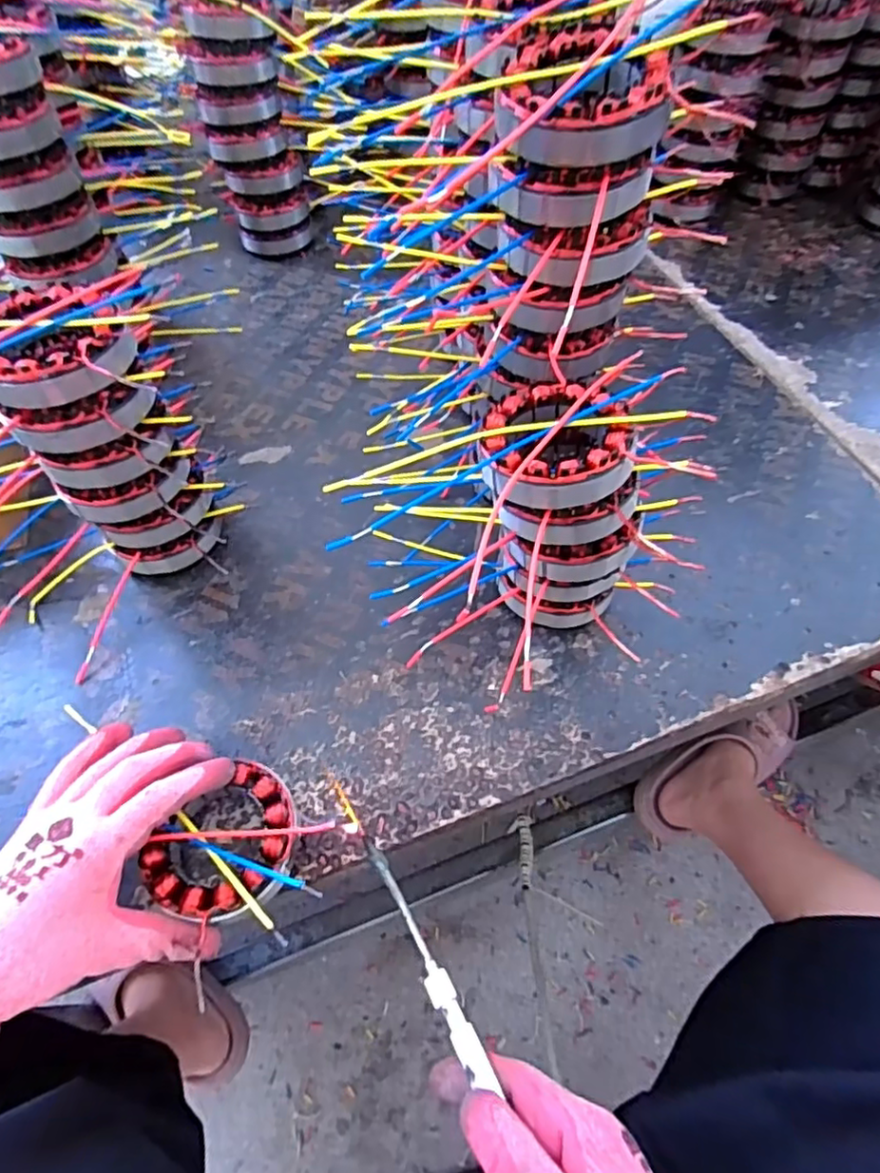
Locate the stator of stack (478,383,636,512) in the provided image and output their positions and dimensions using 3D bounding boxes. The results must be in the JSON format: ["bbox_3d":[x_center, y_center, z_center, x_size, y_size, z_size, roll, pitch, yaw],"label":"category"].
[{"bbox_3d":[0.063,-0.084,0.351,0.086,0.033,0.083,-1,58,1],"label":"stator of stack"}]

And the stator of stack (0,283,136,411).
[{"bbox_3d":[-0.220,-0.141,0.354,0.079,0.030,0.080,-1,58,1],"label":"stator of stack"}]

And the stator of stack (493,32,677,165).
[{"bbox_3d":[0.070,-0.244,0.308,0.084,0.035,0.091,2,58,3],"label":"stator of stack"}]

